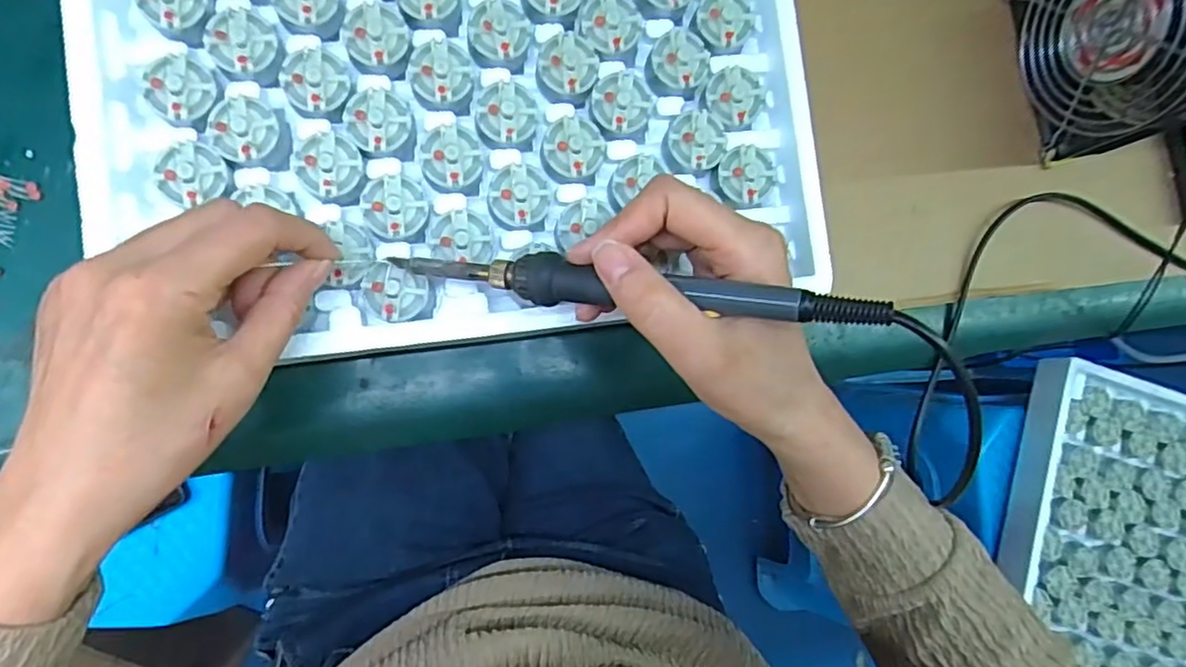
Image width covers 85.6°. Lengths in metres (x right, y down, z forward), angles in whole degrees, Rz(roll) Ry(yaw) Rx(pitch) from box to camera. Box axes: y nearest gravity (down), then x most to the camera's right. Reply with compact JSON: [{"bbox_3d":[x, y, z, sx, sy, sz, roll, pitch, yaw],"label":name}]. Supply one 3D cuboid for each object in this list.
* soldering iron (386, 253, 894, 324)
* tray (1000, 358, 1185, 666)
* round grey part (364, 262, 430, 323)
[{"bbox_3d":[0.006,-0.020,0.257,0.208,0.014,0.018,7,84,21],"label":"soldering iron"},{"bbox_3d":[0.543,0.222,0.640,0.253,0.045,0.330,19,83,-6],"label":"tray"},{"bbox_3d":[-0.094,-0.019,0.305,0.030,0.007,0.025,19,83,-6],"label":"round grey part"}]

